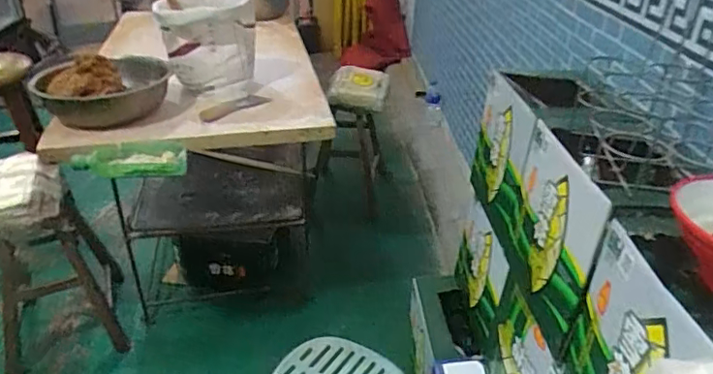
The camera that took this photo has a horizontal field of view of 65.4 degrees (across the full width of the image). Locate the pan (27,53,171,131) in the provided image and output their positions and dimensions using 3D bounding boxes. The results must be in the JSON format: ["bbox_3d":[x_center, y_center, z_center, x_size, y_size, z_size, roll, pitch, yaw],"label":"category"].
[{"bbox_3d":[-0.580,-0.231,1.286,0.299,0.132,0.332,-13,33,-21],"label":"pan"}]

